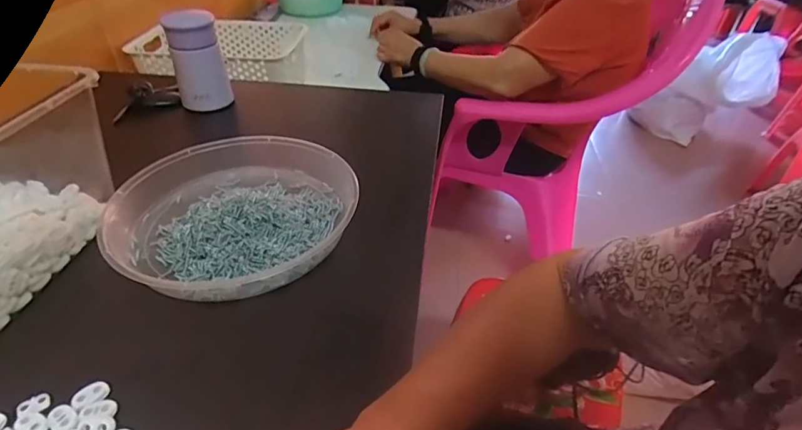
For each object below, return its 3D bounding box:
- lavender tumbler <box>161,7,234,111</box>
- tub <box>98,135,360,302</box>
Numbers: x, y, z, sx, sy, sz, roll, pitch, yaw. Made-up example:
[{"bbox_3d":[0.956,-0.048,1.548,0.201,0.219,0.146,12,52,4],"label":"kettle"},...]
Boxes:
[{"bbox_3d":[-0.292,-0.222,0.660,0.070,0.126,0.059,-16,42,-22],"label":"lavender tumbler"},{"bbox_3d":[-0.167,-0.009,0.478,0.227,0.054,0.237,1,38,-1],"label":"tub"}]

